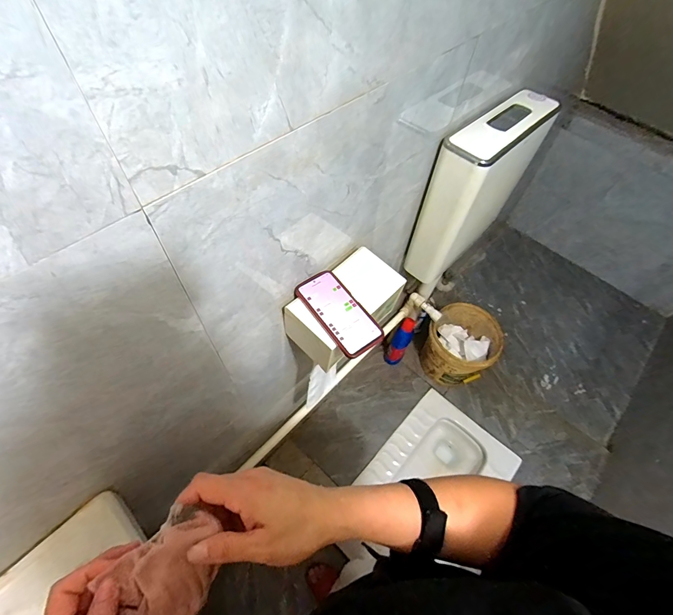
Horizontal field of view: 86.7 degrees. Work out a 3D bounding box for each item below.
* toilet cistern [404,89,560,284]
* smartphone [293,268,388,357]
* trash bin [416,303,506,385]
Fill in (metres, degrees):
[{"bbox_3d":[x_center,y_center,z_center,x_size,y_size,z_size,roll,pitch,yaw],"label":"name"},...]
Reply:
[{"bbox_3d":[0.346,-0.294,0.898,0.137,0.361,0.345,36,61,17],"label":"toilet cistern"},{"bbox_3d":[0.004,0.007,0.612,0.077,0.012,0.165,-31,65,-22],"label":"smartphone"},{"bbox_3d":[0.479,0.164,1.429,0.260,0.247,0.259,-37,67,-25],"label":"trash bin"}]

